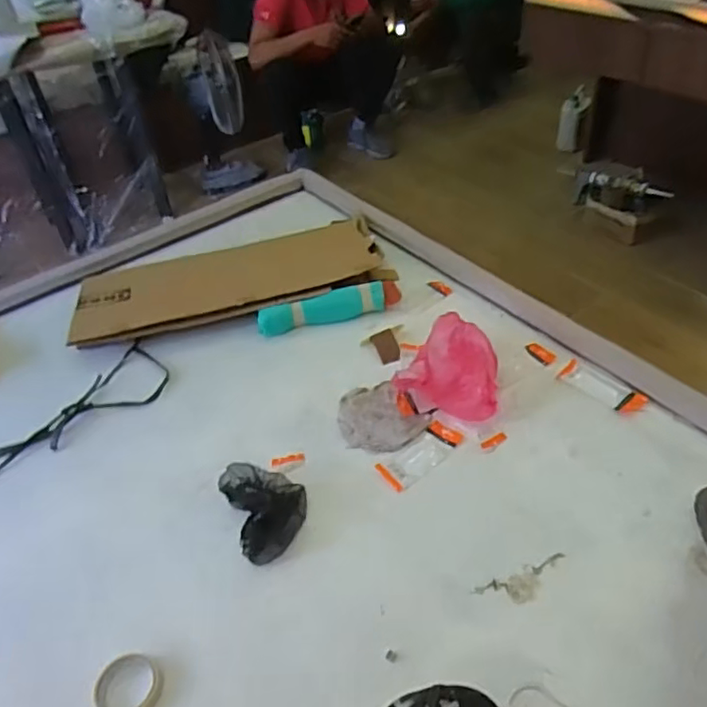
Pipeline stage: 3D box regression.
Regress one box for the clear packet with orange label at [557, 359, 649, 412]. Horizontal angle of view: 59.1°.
[{"bbox_3d":[0.494,0.067,1.254,0.077,0.015,0.170,-28,44,-29],"label":"clear packet with orange label"}]

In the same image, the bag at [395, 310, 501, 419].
[{"bbox_3d":[0.210,0.027,1.246,0.195,0.083,0.190,20,49,25],"label":"bag"}]

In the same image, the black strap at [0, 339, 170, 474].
[{"bbox_3d":[-0.638,0.157,1.288,0.534,0.028,0.187,-35,51,-25],"label":"black strap"}]

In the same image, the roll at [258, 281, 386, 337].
[{"bbox_3d":[-0.072,-0.103,1.448,0.300,0.059,0.059,-11,45,-3],"label":"roll"}]

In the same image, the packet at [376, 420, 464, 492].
[{"bbox_3d":[0.124,0.186,1.159,0.170,0.008,0.069,-34,51,-24],"label":"packet"}]

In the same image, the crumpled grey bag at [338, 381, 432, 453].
[{"bbox_3d":[0.046,0.127,1.223,0.145,0.023,0.168,-33,50,-24],"label":"crumpled grey bag"}]

